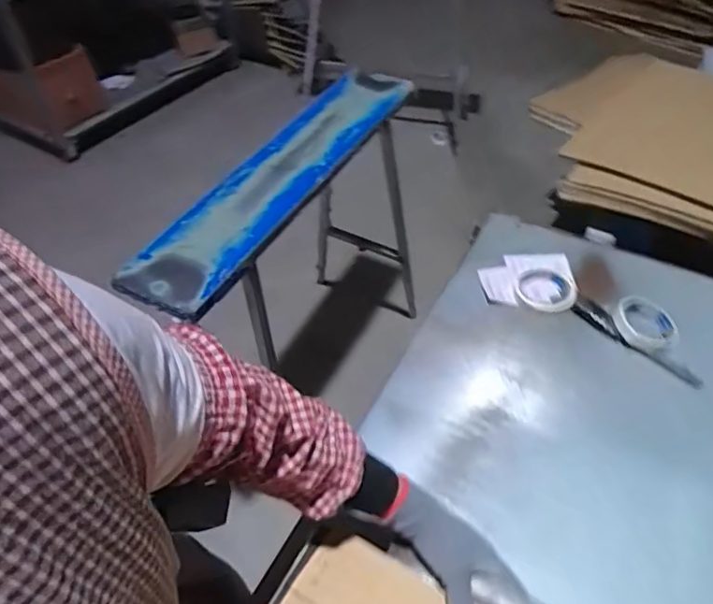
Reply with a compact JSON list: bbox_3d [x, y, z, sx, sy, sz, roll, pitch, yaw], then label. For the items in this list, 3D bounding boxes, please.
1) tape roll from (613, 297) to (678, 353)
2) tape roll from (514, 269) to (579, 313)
[{"bbox_3d":[0.436,0.031,0.813,0.091,0.021,0.088,0,48,0],"label":"tape roll"},{"bbox_3d":[0.305,-0.020,0.875,0.094,0.012,0.089,0,48,0],"label":"tape roll"}]

